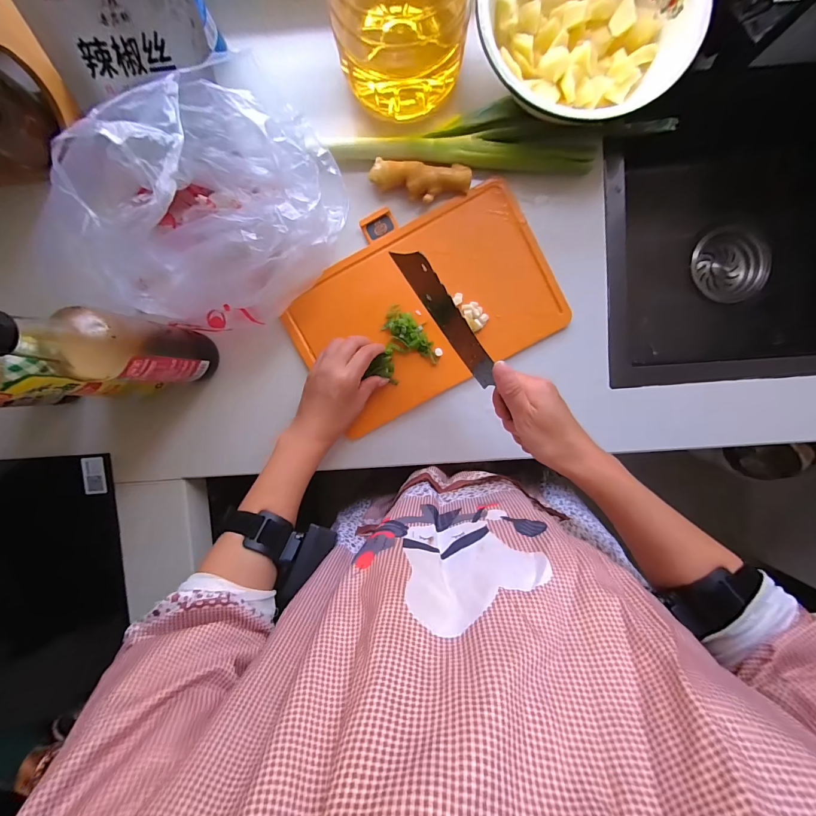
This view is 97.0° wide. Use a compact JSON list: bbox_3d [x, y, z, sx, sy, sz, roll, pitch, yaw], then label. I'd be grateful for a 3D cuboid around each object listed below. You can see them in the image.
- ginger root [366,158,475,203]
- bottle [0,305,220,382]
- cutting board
[{"bbox_3d":[0.016,-0.276,0.440,0.118,0.028,0.043,2,94,0],"label":"ginger root"},{"bbox_3d":[-0.271,-0.058,0.345,0.057,0.247,0.059,14,94,0],"label":"bottle"},{"bbox_3d":[0.018,-0.132,0.454,0.317,0.015,0.223,-28,93,2],"label":"cutting board"}]

